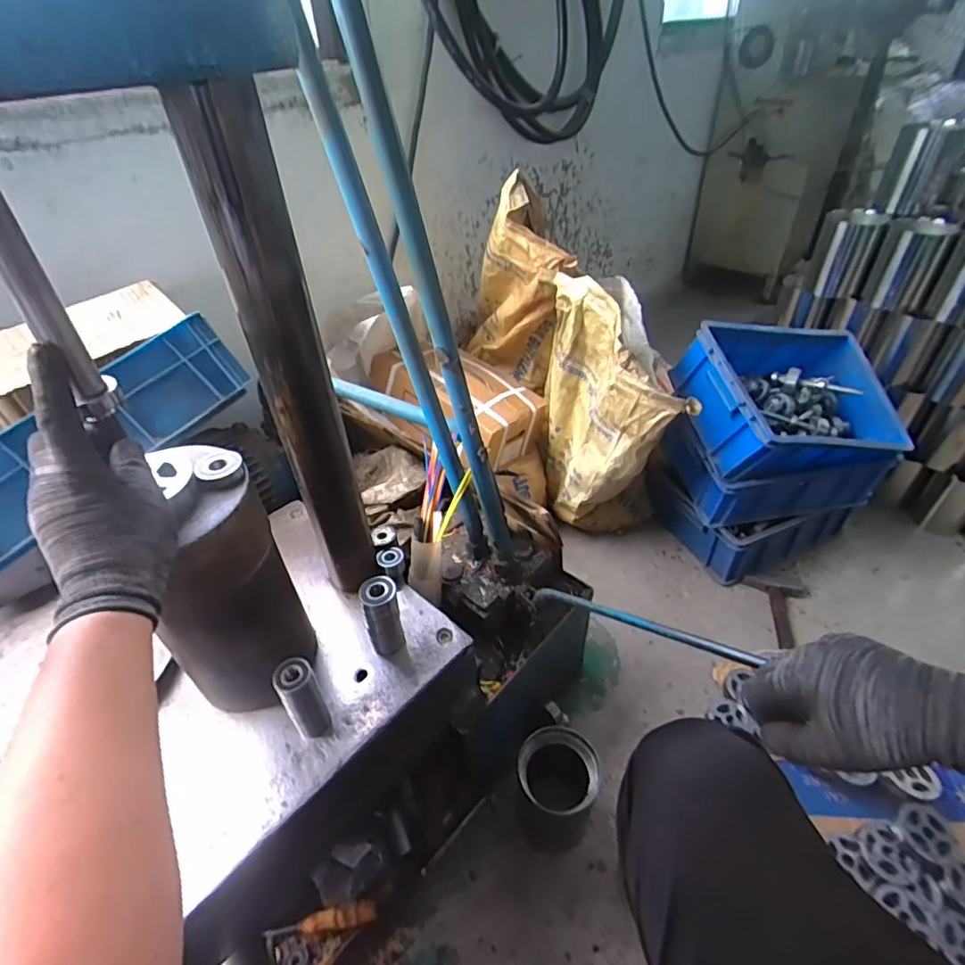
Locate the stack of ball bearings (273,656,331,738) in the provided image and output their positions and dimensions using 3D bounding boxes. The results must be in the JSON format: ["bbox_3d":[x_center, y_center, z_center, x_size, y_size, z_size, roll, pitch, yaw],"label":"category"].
[{"bbox_3d":[-0.175,0.217,0.528,0.035,0.108,0.028,-27,46,-25],"label":"stack of ball bearings"}]

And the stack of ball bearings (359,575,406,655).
[{"bbox_3d":[-0.111,0.152,0.602,0.037,0.102,0.033,-12,42,-10],"label":"stack of ball bearings"}]

